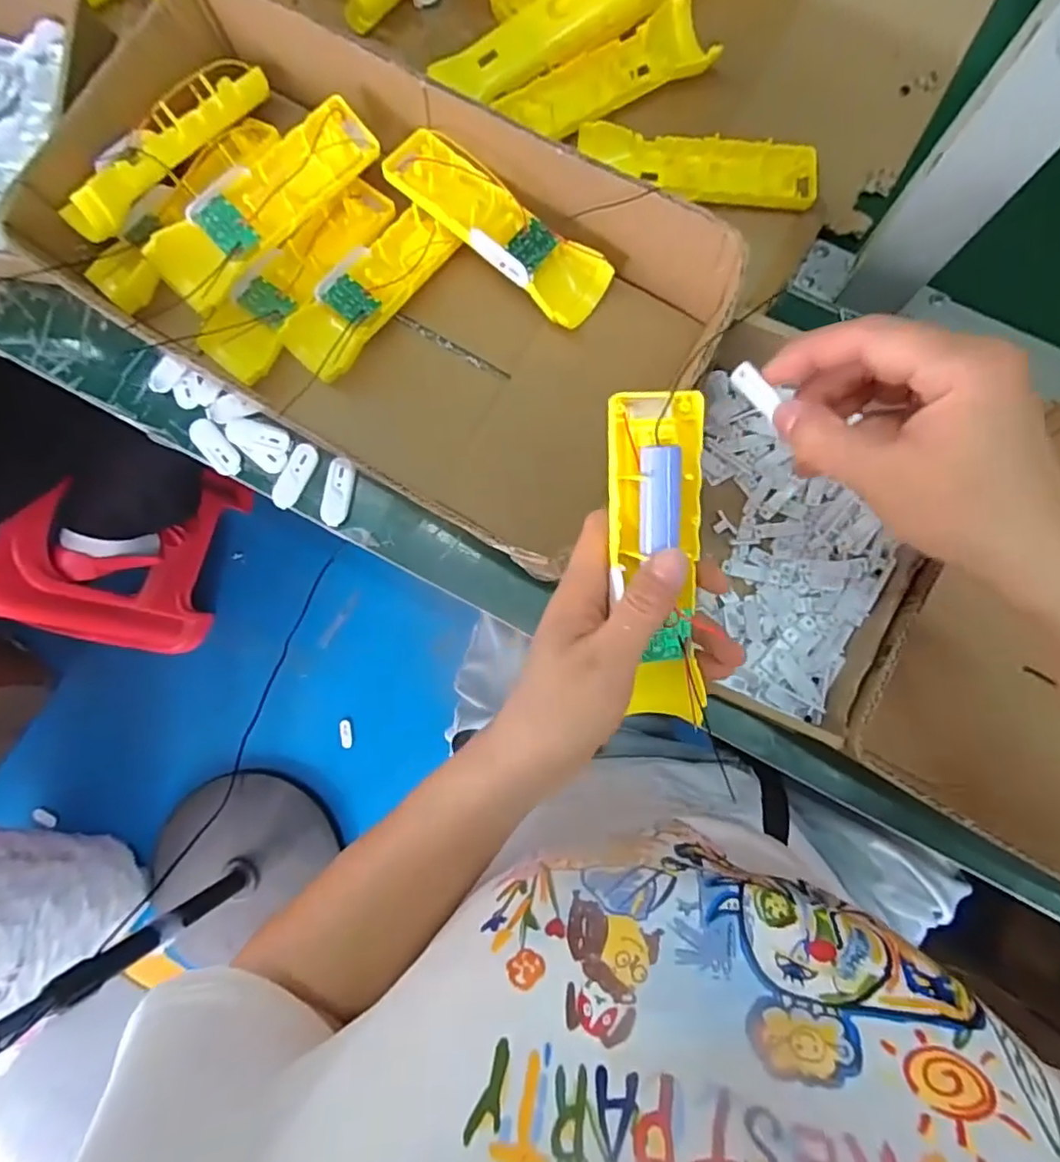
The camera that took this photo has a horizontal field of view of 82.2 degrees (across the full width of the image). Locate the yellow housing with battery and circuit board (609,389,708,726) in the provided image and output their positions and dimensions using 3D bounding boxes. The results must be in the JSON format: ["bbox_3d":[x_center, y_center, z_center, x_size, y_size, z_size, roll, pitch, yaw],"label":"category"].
[{"bbox_3d":[0.063,-0.006,0.295,0.046,0.030,0.164,-6,106,4],"label":"yellow housing with battery and circuit board"}]

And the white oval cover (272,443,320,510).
[{"bbox_3d":[-0.174,-0.078,0.450,0.021,0.005,0.050,30,87,7],"label":"white oval cover"}]

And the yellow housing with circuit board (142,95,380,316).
[{"bbox_3d":[-0.175,-0.249,0.408,0.170,0.033,0.051,-44,83,-1],"label":"yellow housing with circuit board"}]

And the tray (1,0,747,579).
[{"bbox_3d":[-0.108,-0.214,0.411,0.410,0.078,0.229,31,87,7],"label":"tray"}]

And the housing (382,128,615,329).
[{"bbox_3d":[-0.023,-0.238,0.407,0.166,0.028,0.049,40,88,7],"label":"housing"}]

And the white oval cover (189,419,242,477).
[{"bbox_3d":[-0.236,-0.101,0.455,0.022,0.004,0.052,-43,83,-1],"label":"white oval cover"}]

